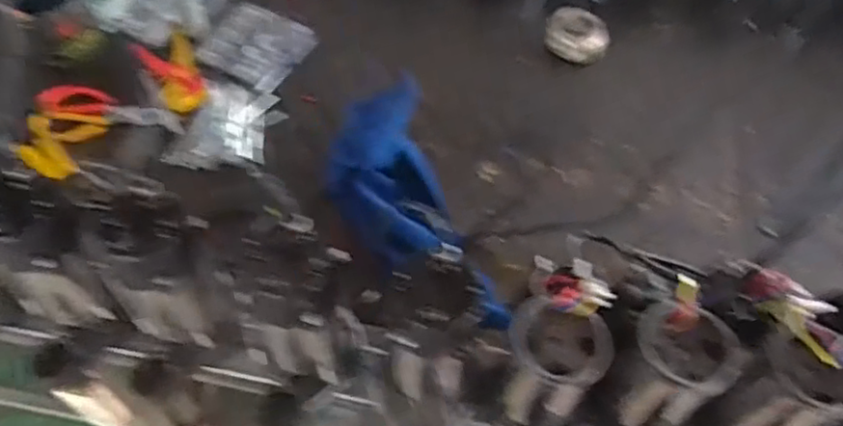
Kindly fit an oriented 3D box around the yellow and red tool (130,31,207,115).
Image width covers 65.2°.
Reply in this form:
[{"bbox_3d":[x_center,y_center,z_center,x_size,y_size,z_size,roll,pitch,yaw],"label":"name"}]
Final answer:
[{"bbox_3d":[-0.409,-0.237,1.098,0.088,0.025,0.191,-28,62,-19],"label":"yellow and red tool"}]

